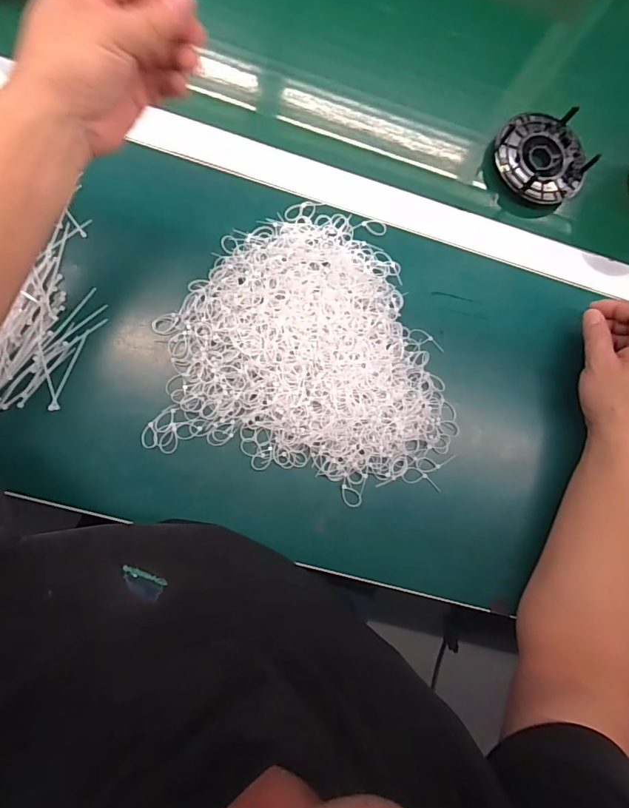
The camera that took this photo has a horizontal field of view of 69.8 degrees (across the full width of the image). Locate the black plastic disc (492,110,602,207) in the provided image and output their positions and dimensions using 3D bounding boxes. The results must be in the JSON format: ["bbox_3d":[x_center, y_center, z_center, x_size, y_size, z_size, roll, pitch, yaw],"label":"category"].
[{"bbox_3d":[0.245,-0.265,0.485,0.095,0.031,0.099,1,83,-7],"label":"black plastic disc"}]

